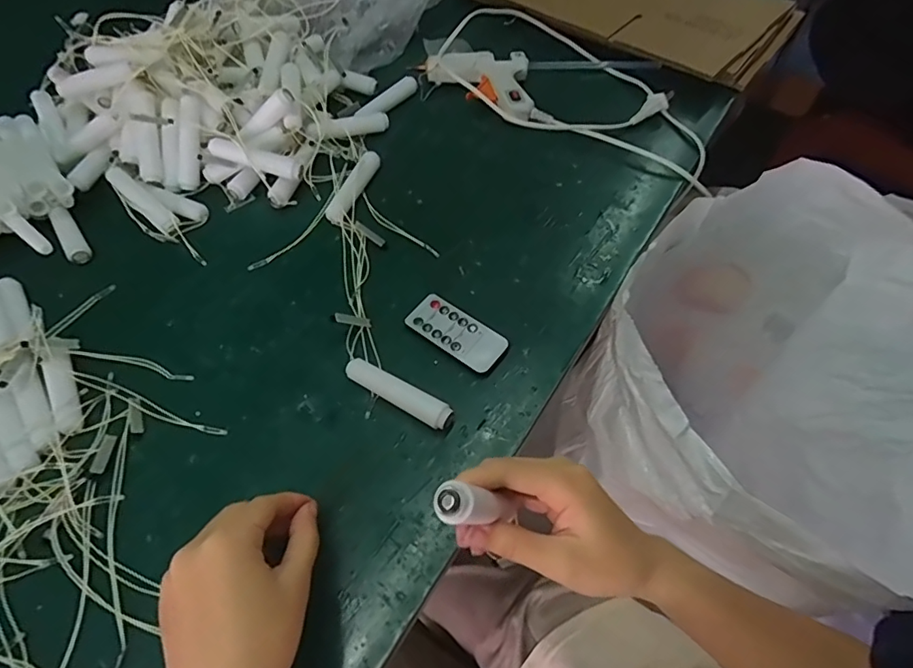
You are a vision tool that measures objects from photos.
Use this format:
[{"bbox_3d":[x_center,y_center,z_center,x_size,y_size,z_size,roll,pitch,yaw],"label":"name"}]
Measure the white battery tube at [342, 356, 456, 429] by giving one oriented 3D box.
[{"bbox_3d":[-0.044,0.044,0.392,0.091,0.017,0.020,27,62,18],"label":"white battery tube"}]

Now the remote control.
[{"bbox_3d":[0.000,-0.001,0.421,0.081,0.008,0.038,34,65,22],"label":"remote control"}]

